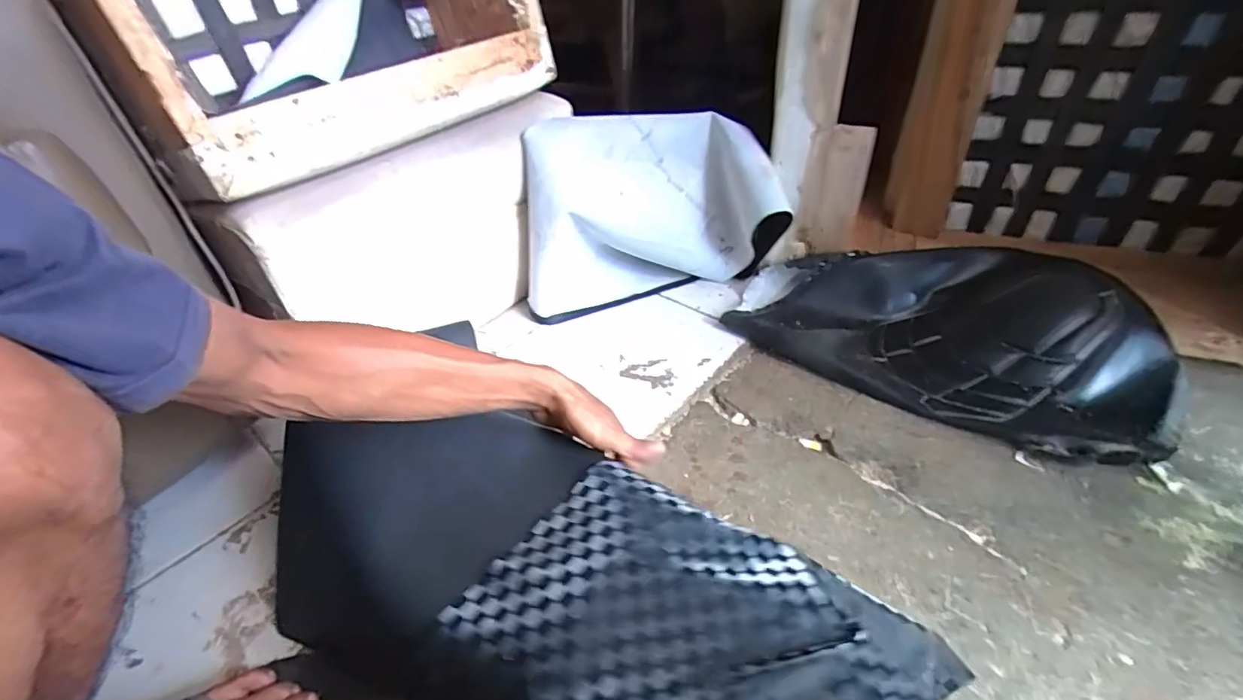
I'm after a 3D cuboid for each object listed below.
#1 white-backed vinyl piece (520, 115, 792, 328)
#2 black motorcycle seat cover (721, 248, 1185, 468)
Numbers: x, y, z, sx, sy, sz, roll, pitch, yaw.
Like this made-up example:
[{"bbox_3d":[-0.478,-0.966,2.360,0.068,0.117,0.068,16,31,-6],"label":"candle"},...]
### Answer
[{"bbox_3d":[0.042,-0.210,0.849,0.378,0.273,0.164,-5,40,1],"label":"white-backed vinyl piece"},{"bbox_3d":[0.451,-0.046,0.753,0.525,0.081,0.326,22,48,29],"label":"black motorcycle seat cover"}]

